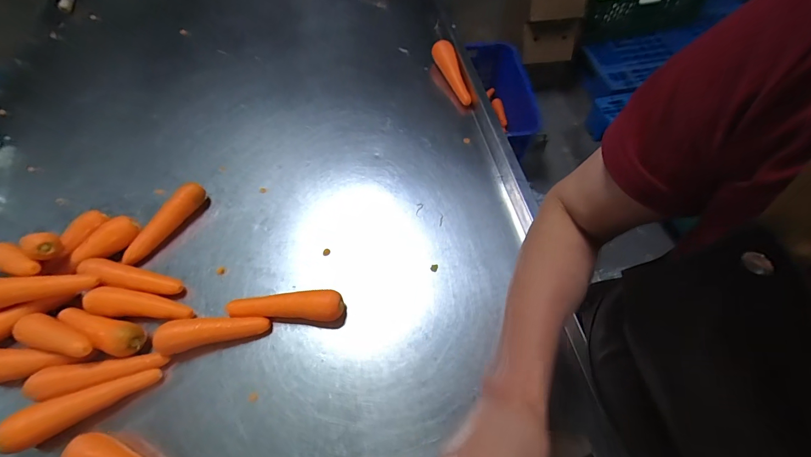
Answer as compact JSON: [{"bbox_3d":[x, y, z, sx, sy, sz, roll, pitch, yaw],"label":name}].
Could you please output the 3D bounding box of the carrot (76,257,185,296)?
[{"bbox_3d":[-0.444,0.082,0.572,0.162,0.044,0.039,12,61,9],"label":"carrot"}]

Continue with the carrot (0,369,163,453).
[{"bbox_3d":[-0.435,0.242,0.474,0.189,0.042,0.048,-19,61,-8],"label":"carrot"}]

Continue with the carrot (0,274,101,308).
[{"bbox_3d":[-0.578,0.092,0.540,0.186,0.037,0.037,-10,60,-3],"label":"carrot"}]

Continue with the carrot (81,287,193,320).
[{"bbox_3d":[-0.414,0.122,0.554,0.163,0.040,0.044,4,61,5],"label":"carrot"}]

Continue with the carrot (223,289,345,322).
[{"bbox_3d":[-0.183,0.117,0.536,0.180,0.040,0.043,3,60,4],"label":"carrot"}]

